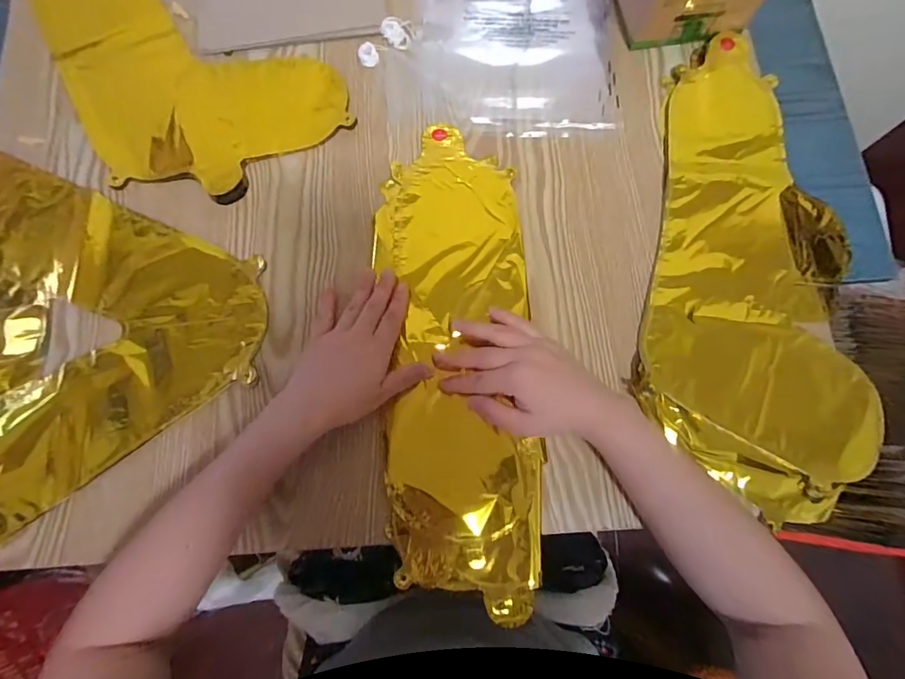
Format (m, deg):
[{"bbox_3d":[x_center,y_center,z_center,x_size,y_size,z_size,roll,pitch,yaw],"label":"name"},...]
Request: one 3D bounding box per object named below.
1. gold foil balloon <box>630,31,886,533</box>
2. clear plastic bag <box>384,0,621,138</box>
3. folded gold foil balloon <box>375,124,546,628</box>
[{"bbox_3d":[0.275,-0.080,0.438,0.202,0.019,0.448,3,75,0],"label":"gold foil balloon"},{"bbox_3d":[0.052,-0.359,0.515,0.232,0.012,0.304,-1,75,-1],"label":"clear plastic bag"},{"bbox_3d":[0.004,0.007,0.429,0.133,0.009,0.427,-3,76,-2],"label":"folded gold foil balloon"}]

